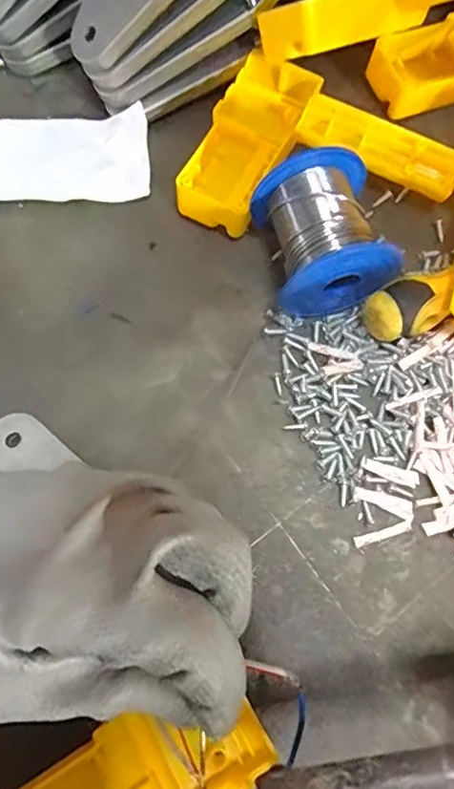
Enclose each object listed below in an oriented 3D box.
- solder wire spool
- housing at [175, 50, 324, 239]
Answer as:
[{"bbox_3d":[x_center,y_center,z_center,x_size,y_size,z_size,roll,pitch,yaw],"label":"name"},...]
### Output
[{"bbox_3d":[0.051,-0.084,0.285,0.064,0.058,0.069,-15,73,-6],"label":"solder wire spool"},{"bbox_3d":[0.012,-0.151,0.324,0.046,0.027,0.113,25,73,6],"label":"housing"}]

